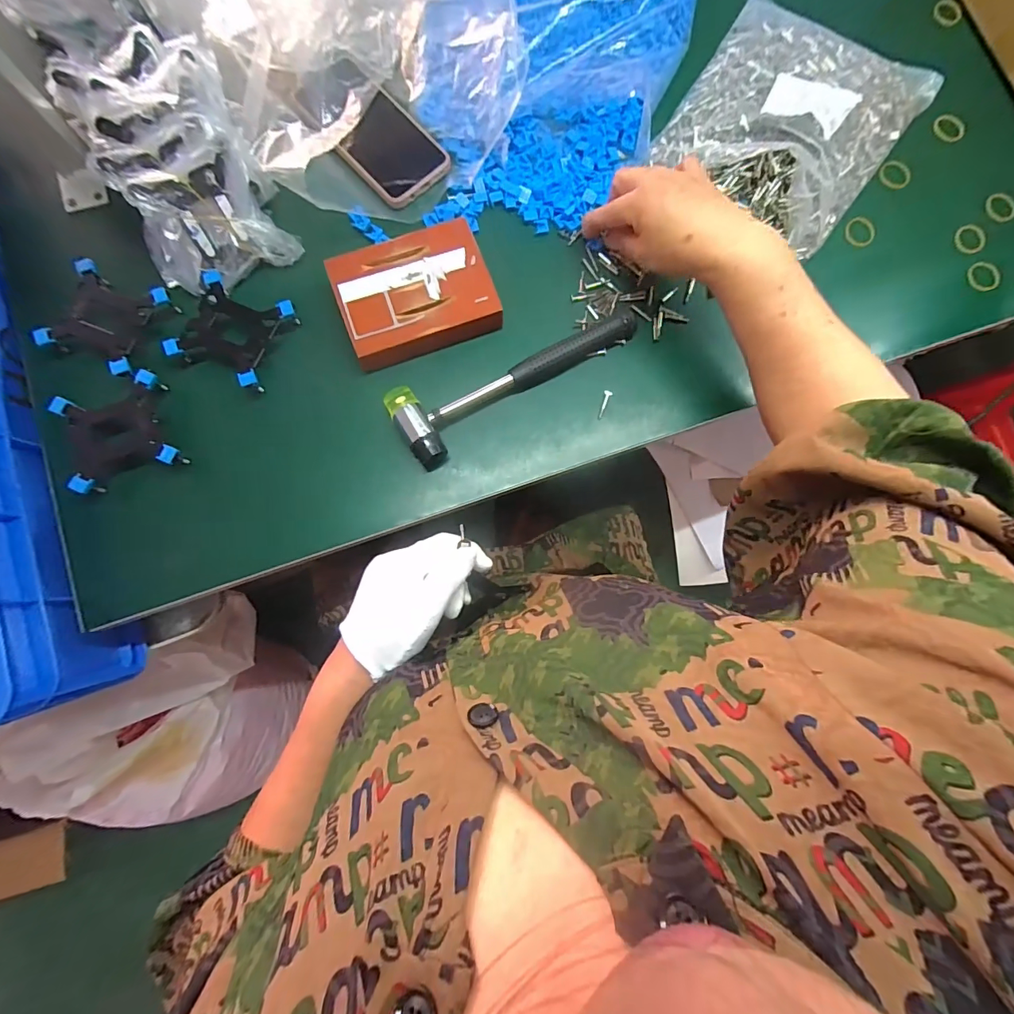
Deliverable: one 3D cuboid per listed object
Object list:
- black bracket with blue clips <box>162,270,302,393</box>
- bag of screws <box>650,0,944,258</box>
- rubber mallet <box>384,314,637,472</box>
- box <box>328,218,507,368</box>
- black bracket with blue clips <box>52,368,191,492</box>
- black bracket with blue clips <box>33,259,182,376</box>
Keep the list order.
[{"bbox_3d":[-0.249,-0.160,0.411,0.084,0.017,0.084,24,82,0],"label":"black bracket with blue clips"},{"bbox_3d":[0.295,-0.404,0.457,0.216,0.049,0.266,34,82,1],"label":"bag of screws"},{"bbox_3d":[0.003,-0.130,0.429,0.236,0.036,0.074,-34,86,-7],"label":"rubber mallet"},{"bbox_3d":[-0.085,-0.197,0.426,0.136,0.028,0.106,-20,84,-6],"label":"box"},{"bbox_3d":[-0.336,-0.064,0.396,0.083,0.032,0.084,-19,84,-5],"label":"black bracket with blue clips"},{"bbox_3d":[-0.357,-0.168,0.406,0.076,0.020,0.085,20,82,-1],"label":"black bracket with blue clips"}]

